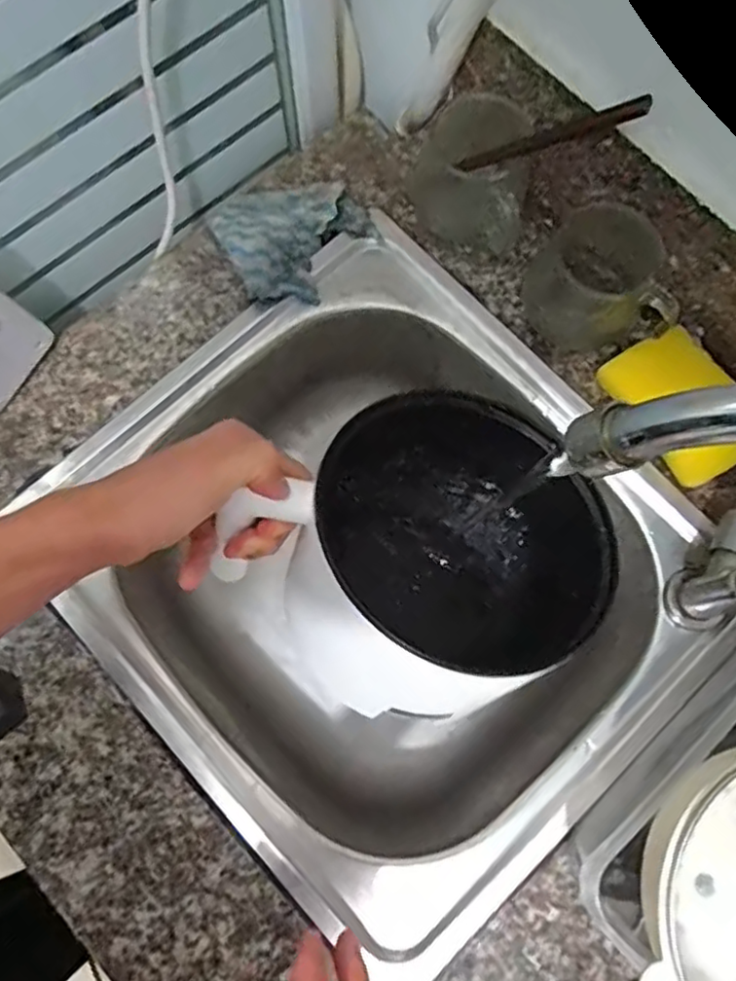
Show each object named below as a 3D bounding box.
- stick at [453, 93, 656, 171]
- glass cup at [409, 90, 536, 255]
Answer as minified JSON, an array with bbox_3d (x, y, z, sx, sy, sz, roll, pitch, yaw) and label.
[{"bbox_3d":[0.117,-0.231,0.429,0.138,0.012,0.013,10,72,48],"label":"stick"},{"bbox_3d":[0.075,-0.227,0.477,0.089,0.069,0.092,0,77,0],"label":"glass cup"}]

